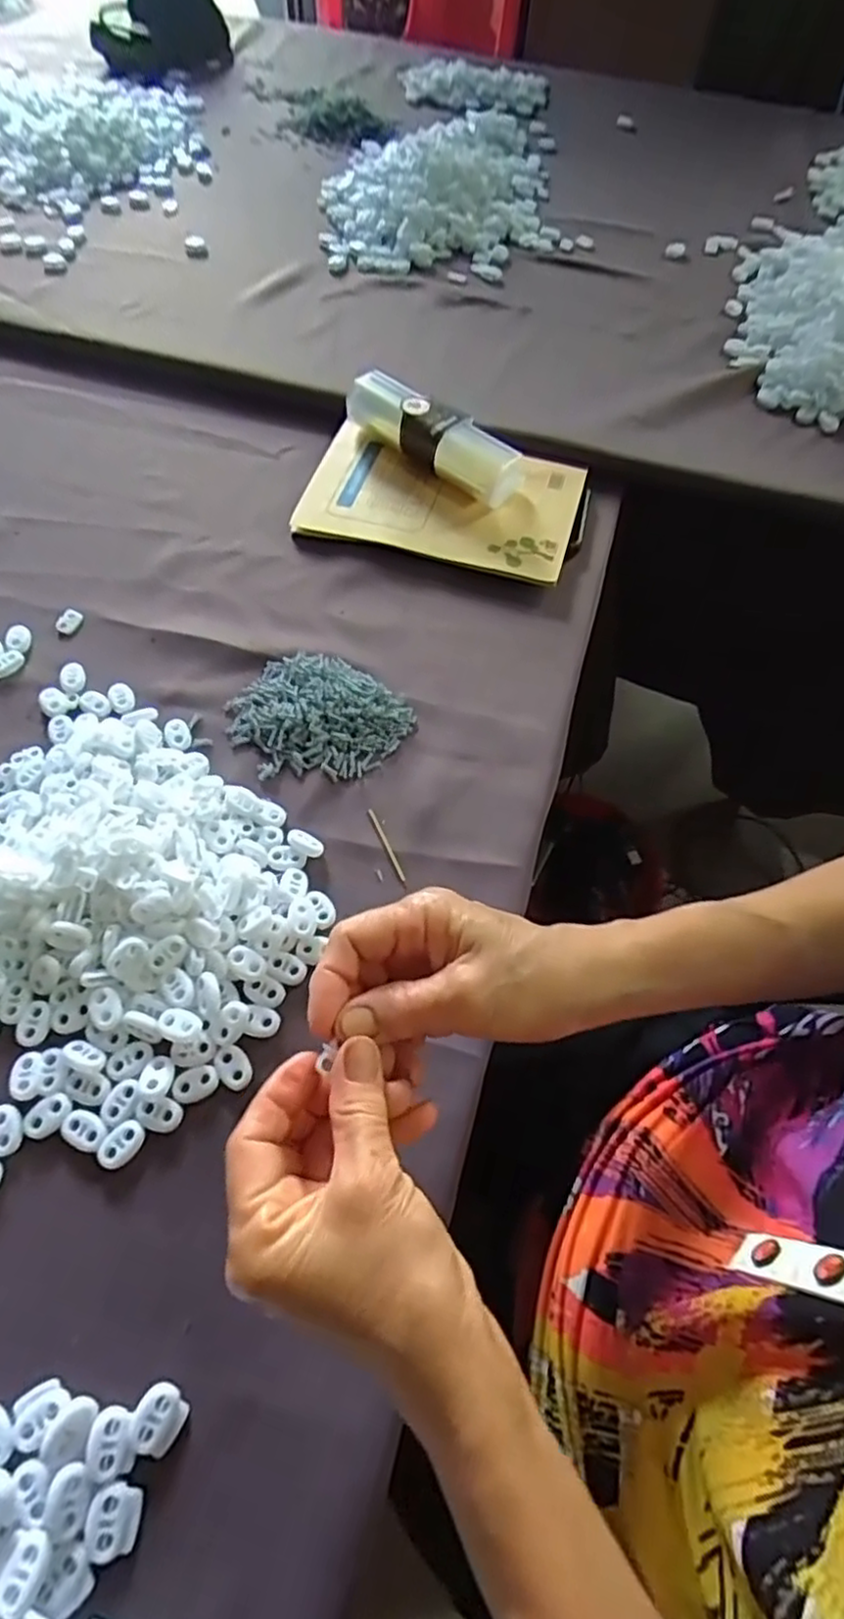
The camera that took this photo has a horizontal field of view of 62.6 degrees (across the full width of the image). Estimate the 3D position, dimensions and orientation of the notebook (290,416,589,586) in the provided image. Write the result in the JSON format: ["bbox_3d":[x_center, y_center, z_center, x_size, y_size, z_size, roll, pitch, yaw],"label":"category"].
[{"bbox_3d":[0.015,-0.241,0.543,0.205,0.018,0.126,15,62,7],"label":"notebook"}]

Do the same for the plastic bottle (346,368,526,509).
[{"bbox_3d":[0.006,-0.293,0.546,0.160,0.041,0.046,34,66,16],"label":"plastic bottle"}]

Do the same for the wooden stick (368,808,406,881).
[{"bbox_3d":[-0.021,0.019,0.408,0.004,0.004,0.049,-22,64,-12],"label":"wooden stick"}]

